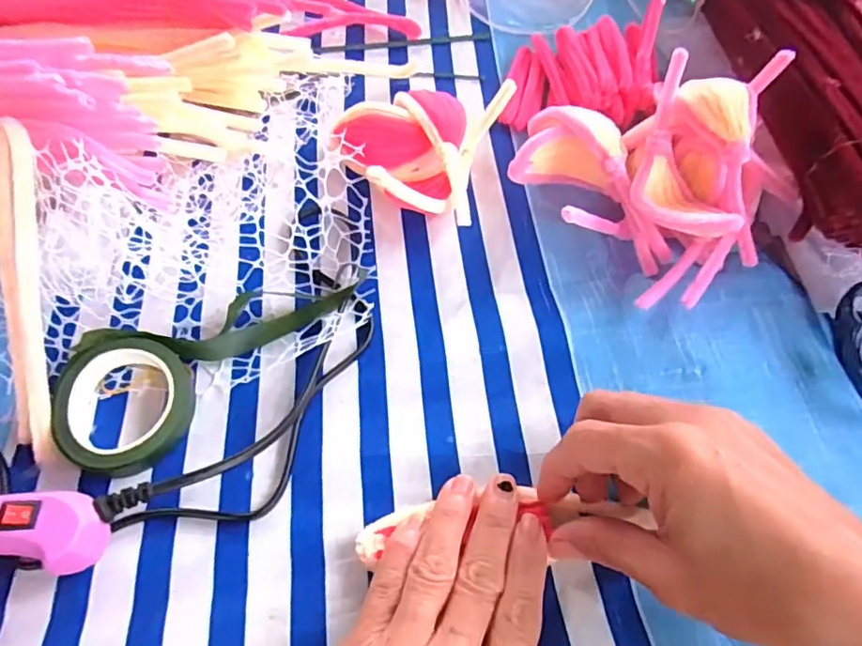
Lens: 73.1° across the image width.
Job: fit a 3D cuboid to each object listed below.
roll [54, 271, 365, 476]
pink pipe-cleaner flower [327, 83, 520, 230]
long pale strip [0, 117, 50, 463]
[{"bbox_3d":[-0.110,0.007,0.279,0.063,0.018,0.142,41,69,19],"label":"roll"},{"bbox_3d":[-0.007,-0.097,0.330,0.095,0.036,0.077,8,62,3],"label":"pink pipe-cleaner flower"},{"bbox_3d":[-0.179,-0.015,0.253,0.016,0.009,0.146,-6,88,-4],"label":"long pale strip"}]

